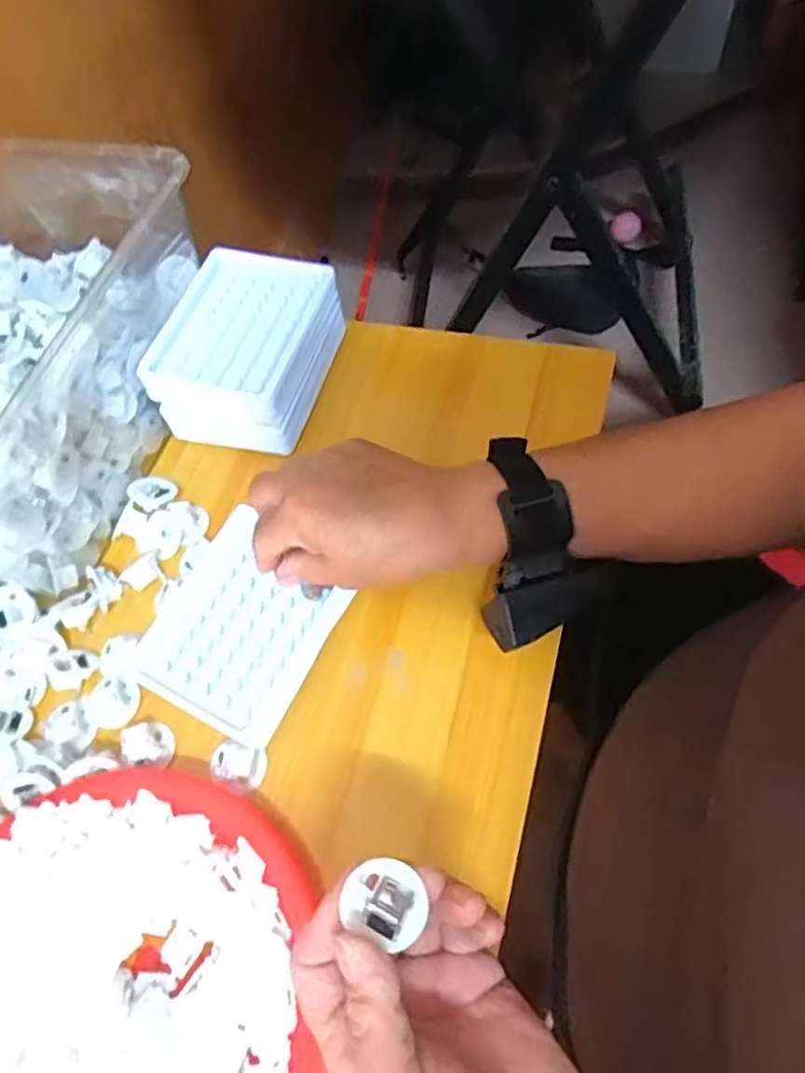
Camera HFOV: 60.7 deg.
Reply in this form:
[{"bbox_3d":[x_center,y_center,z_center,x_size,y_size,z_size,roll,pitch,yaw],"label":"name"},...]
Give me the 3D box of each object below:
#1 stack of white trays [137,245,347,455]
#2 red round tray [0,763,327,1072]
[{"bbox_3d":[-0.109,-0.136,0.504,0.108,0.059,0.135,14,63,11],"label":"stack of white trays"},{"bbox_3d":[-0.151,0.236,0.336,0.211,0.018,0.223,-1,61,3],"label":"red round tray"}]

